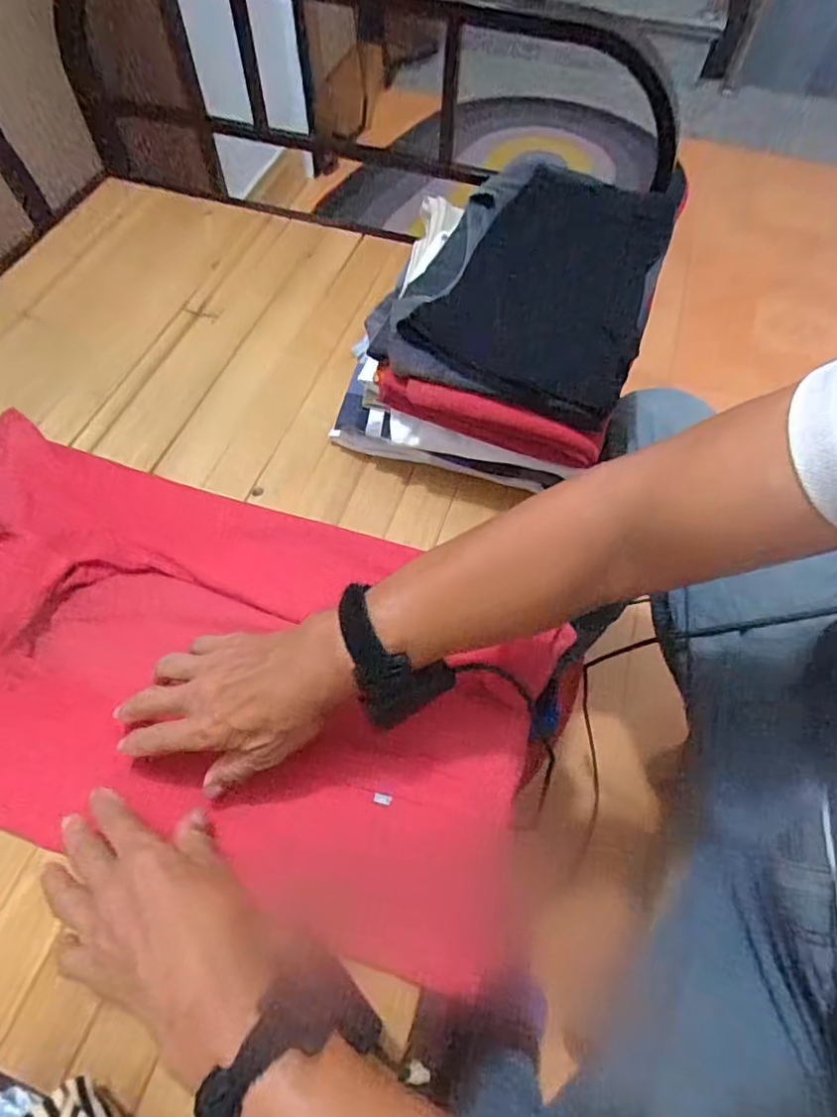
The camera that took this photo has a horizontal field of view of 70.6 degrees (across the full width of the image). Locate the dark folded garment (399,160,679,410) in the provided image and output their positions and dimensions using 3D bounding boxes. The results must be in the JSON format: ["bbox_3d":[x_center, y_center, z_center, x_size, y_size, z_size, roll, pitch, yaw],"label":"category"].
[{"bbox_3d":[0.120,-0.295,0.592,0.221,0.040,0.347,19,62,9],"label":"dark folded garment"}]

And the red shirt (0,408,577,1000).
[{"bbox_3d":[-0.225,0.086,0.505,0.669,0.044,0.356,20,61,11],"label":"red shirt"}]

